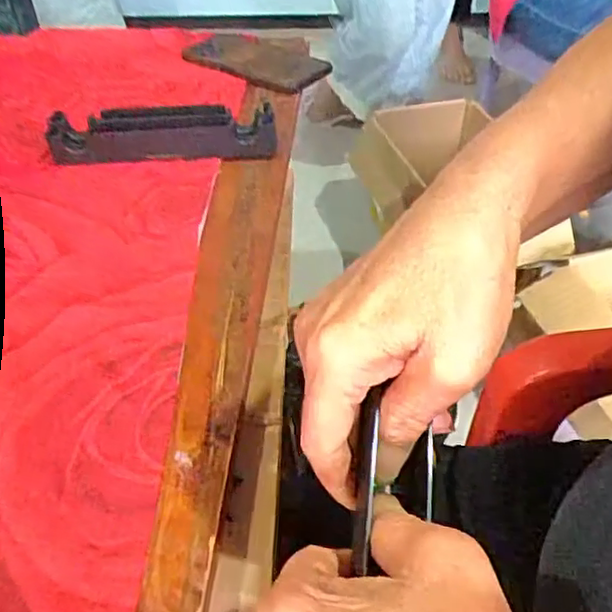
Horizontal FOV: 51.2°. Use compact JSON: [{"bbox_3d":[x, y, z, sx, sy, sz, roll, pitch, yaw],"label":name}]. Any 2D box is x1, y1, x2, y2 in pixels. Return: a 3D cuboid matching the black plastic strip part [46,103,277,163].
[{"bbox_3d":[-0.126,-0.153,0.561,0.193,0.032,0.051,-4,43,-3],"label":"black plastic strip part"}]

